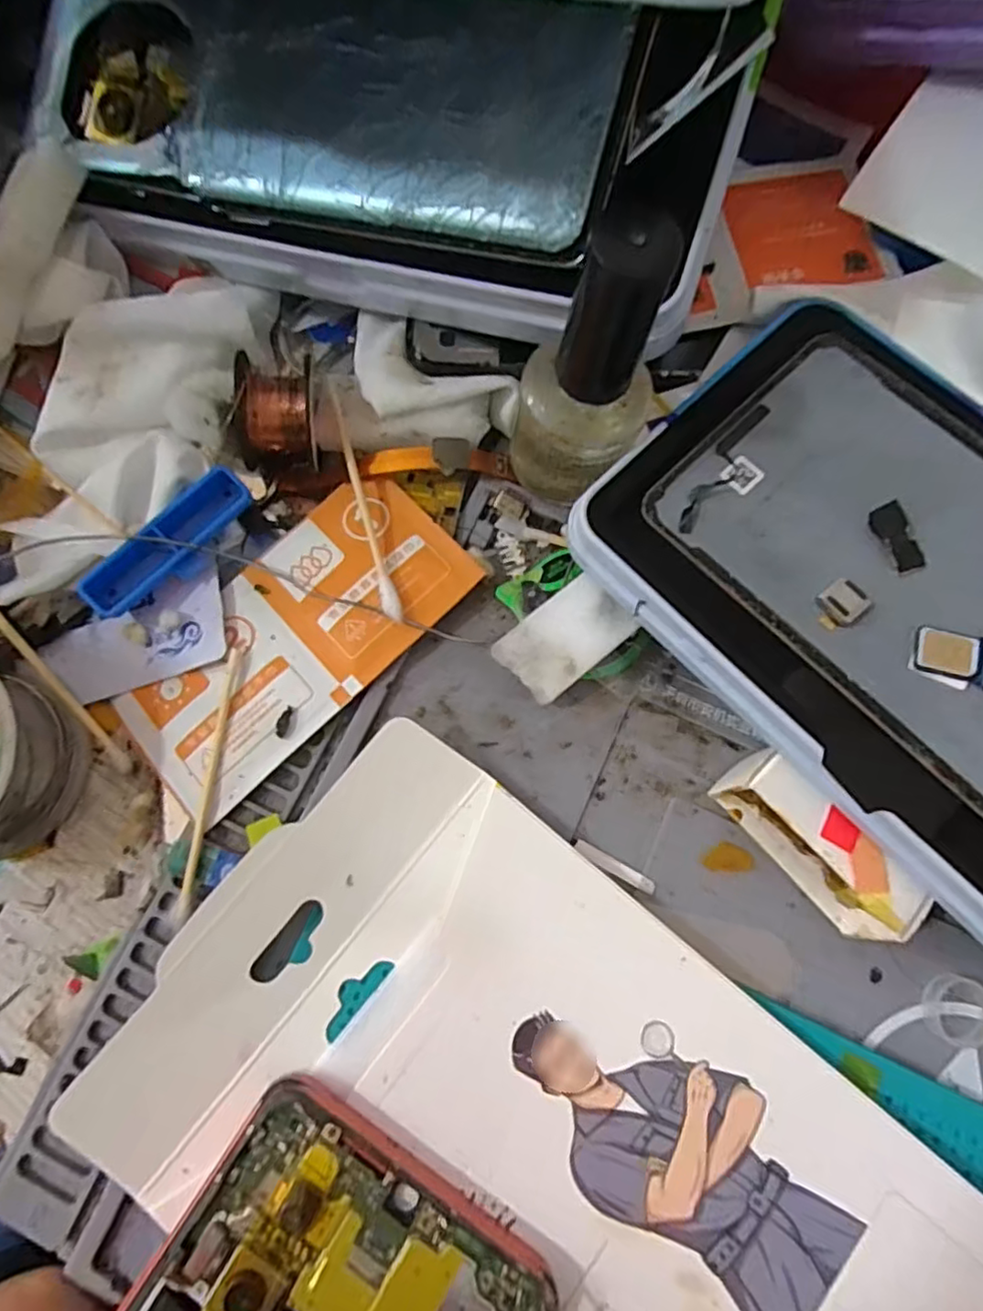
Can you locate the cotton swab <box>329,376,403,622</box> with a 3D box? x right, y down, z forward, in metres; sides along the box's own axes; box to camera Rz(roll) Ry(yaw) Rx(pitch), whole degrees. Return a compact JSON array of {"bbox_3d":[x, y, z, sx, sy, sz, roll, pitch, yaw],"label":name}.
[{"bbox_3d":[-0.037,-0.044,0.179,0.005,0.006,0.074,-17,78,-5],"label":"cotton swab"}]

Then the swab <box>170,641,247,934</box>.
[{"bbox_3d":[-0.073,0.032,0.166,0.004,0.004,0.073,8,77,0],"label":"swab"}]

